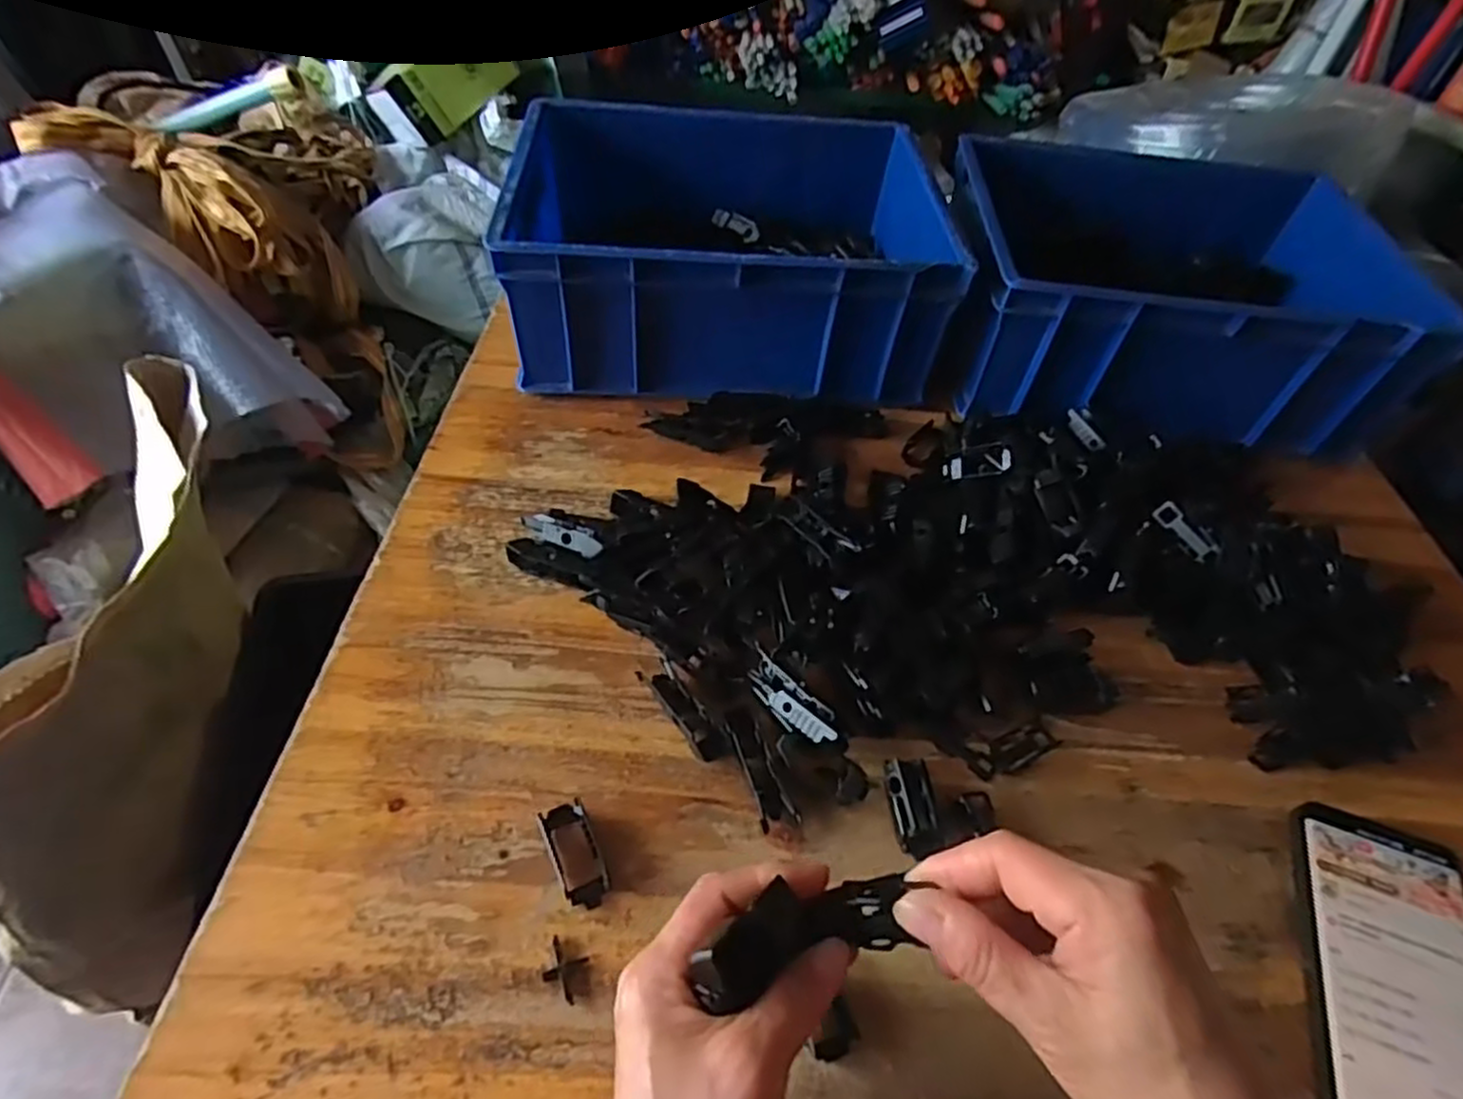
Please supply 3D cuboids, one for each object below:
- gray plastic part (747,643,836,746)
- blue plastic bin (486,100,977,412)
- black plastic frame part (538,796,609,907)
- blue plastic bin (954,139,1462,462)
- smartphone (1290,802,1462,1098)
[{"bbox_3d":[0.031,0.082,0.406,0.018,0.020,0.065,-25,40,-25],"label":"gray plastic part"},{"bbox_3d":[-0.004,-0.248,0.634,0.330,0.130,0.252,1,49,-5],"label":"blue plastic bin"},{"bbox_3d":[-0.075,0.146,0.362,0.023,0.010,0.051,-18,53,-20],"label":"black plastic frame part"},{"bbox_3d":[0.351,-0.217,0.626,0.323,0.116,0.251,5,49,-2],"label":"blue plastic bin"},{"bbox_3d":[0.307,0.204,0.345,0.081,0.018,0.164,17,49,9],"label":"smartphone"}]

